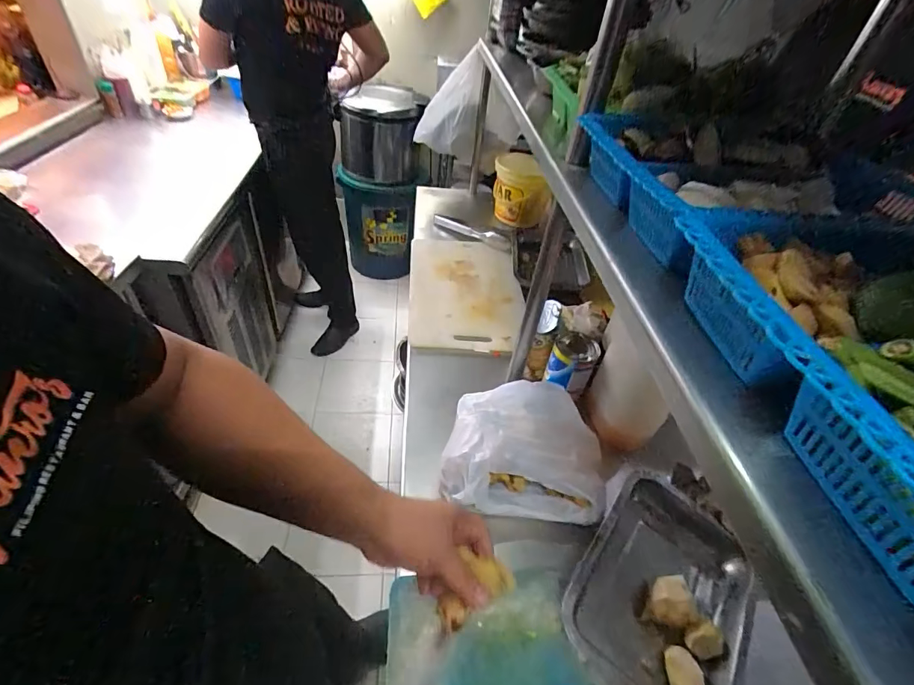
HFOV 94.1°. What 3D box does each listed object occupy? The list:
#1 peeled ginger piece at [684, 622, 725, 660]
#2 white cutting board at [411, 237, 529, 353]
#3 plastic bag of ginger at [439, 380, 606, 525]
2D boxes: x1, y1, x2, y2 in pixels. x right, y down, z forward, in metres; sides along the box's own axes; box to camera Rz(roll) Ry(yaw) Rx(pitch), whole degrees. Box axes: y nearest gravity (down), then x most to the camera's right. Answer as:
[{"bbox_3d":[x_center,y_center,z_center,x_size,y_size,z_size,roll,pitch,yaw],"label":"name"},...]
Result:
[{"bbox_3d":[0.277,0.332,0.471,0.041,0.025,0.031,-15,47,-23],"label":"peeled ginger piece"},{"bbox_3d":[0.015,-0.120,0.954,0.239,0.027,0.394,2,42,-7],"label":"white cutting board"},{"bbox_3d":[0.091,0.145,0.594,0.214,0.075,0.190,6,42,0],"label":"plastic bag of ginger"}]

